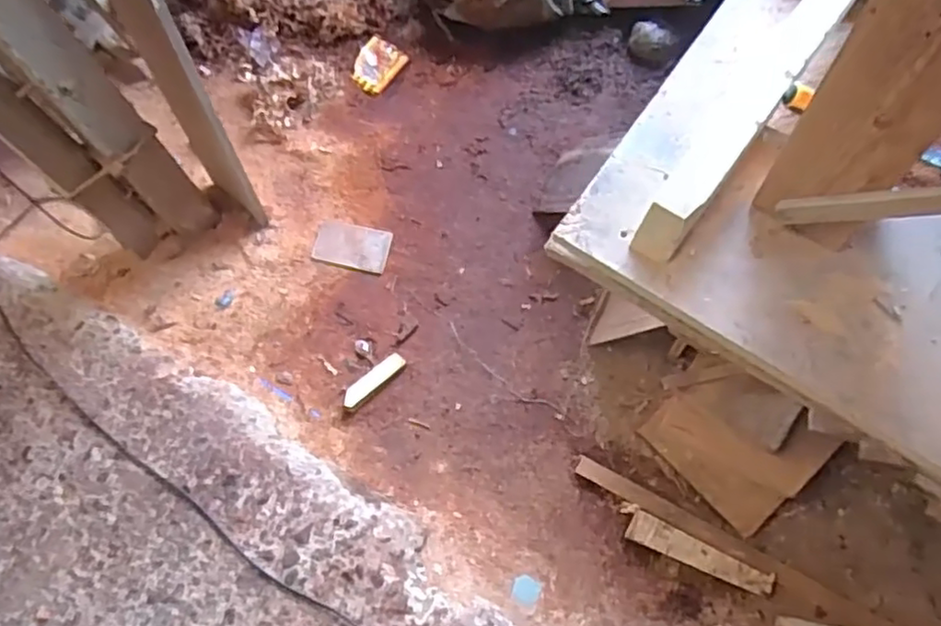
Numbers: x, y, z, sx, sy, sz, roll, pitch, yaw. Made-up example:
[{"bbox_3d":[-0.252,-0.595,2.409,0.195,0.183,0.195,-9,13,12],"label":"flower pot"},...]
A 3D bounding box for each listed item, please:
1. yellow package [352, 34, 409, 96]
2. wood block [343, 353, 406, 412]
[{"bbox_3d":[-0.260,-0.678,1.831,0.119,0.021,0.156,29,72,15],"label":"yellow package"},{"bbox_3d":[-0.225,0.155,1.540,0.045,0.019,0.171,42,76,19],"label":"wood block"}]

